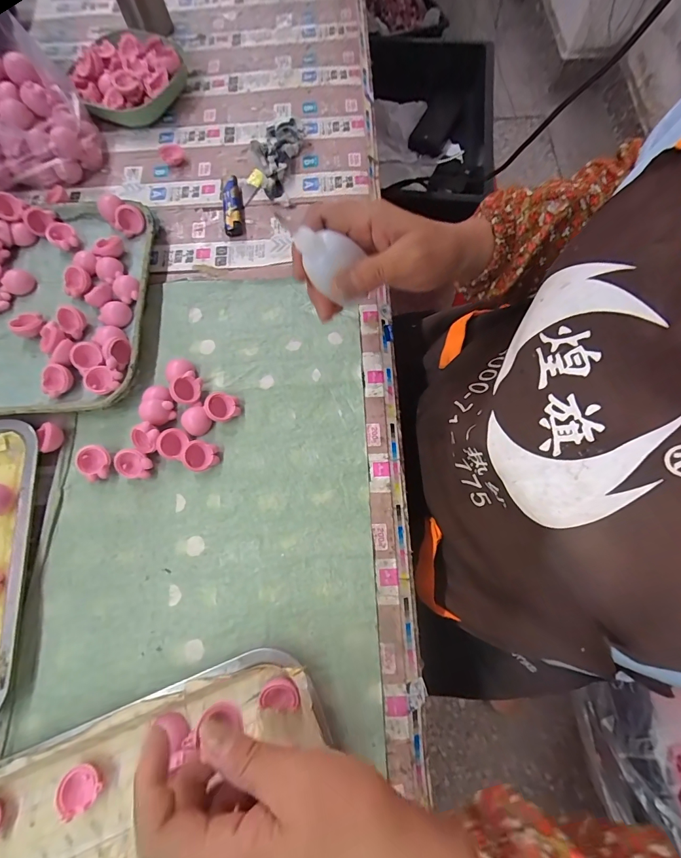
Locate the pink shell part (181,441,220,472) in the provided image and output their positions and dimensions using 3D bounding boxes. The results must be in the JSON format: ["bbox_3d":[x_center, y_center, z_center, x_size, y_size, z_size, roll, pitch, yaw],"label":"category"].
[{"bbox_3d":[-0.132,0.025,0.347,0.030,0.020,0.025,-16,73,-6],"label":"pink shell part"}]

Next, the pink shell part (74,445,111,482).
[{"bbox_3d":[-0.231,0.033,0.346,0.026,0.018,0.031,-20,73,-7],"label":"pink shell part"}]

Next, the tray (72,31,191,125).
[{"bbox_3d":[-0.258,-0.430,0.448,0.136,0.056,0.094,-34,75,-11],"label":"tray"}]

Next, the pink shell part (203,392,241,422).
[{"bbox_3d":[-0.116,-0.022,0.361,0.030,0.021,0.027,-33,75,-8],"label":"pink shell part"}]

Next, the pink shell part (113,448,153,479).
[{"bbox_3d":[-0.194,0.034,0.346,0.031,0.020,0.026,24,73,7],"label":"pink shell part"}]

